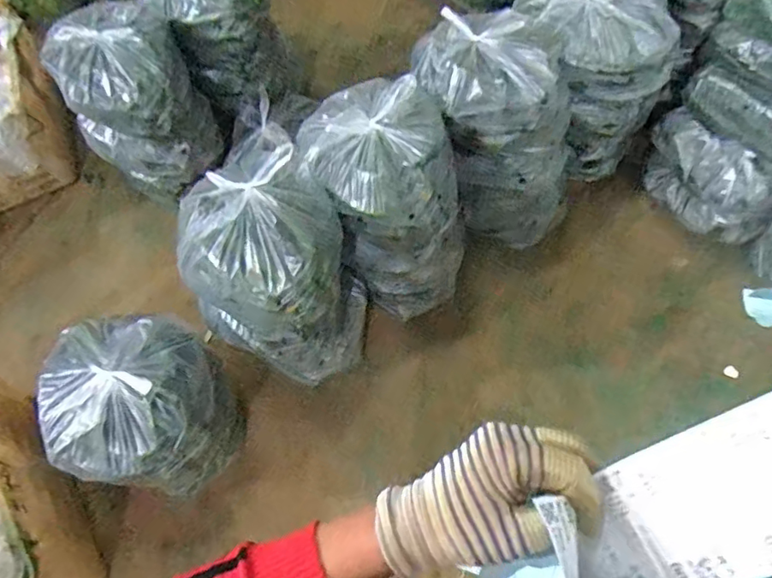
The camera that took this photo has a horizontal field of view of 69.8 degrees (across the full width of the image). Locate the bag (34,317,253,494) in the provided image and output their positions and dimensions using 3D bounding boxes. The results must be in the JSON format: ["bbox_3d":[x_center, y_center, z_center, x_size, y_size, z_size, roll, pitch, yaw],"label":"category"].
[{"bbox_3d":[-0.541,0.298,1.290,0.348,0.391,0.354,-14,60,-3],"label":"bag"}]

